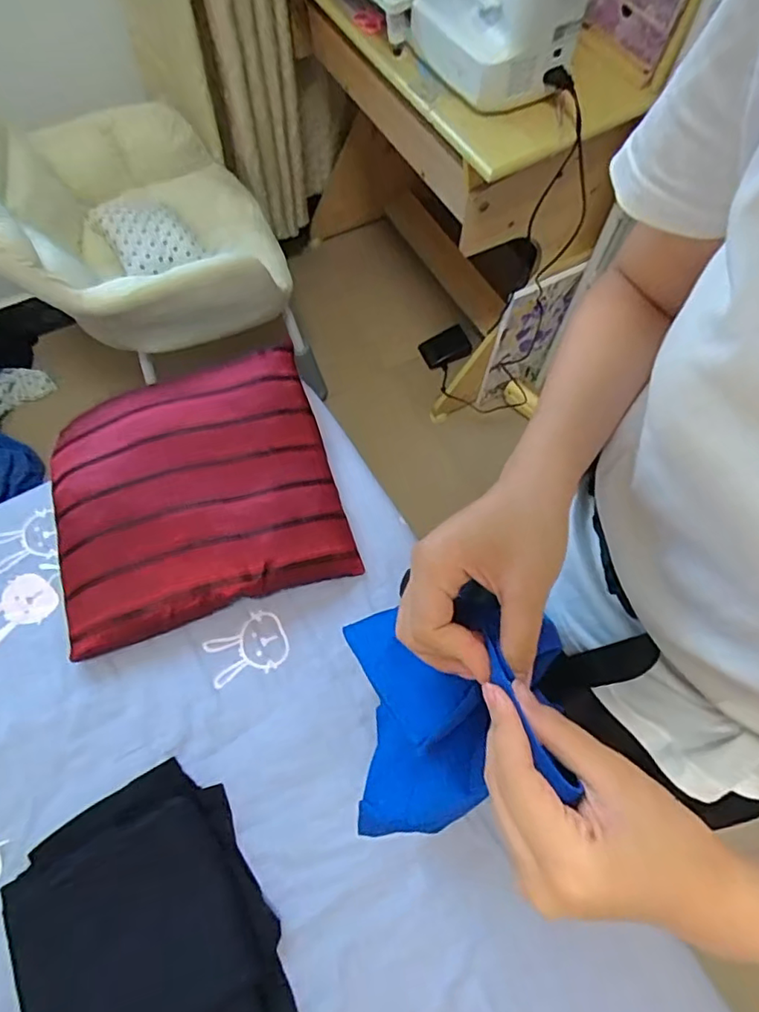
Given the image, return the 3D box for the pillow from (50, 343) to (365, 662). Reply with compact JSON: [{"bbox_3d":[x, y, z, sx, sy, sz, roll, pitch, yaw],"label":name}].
[{"bbox_3d":[-0.287,-0.028,0.898,0.413,0.079,0.392,-16,67,-10],"label":"pillow"}]

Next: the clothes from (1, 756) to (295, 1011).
[{"bbox_3d":[-0.264,0.504,0.650,0.246,0.094,0.342,-28,69,-14],"label":"clothes"}]

